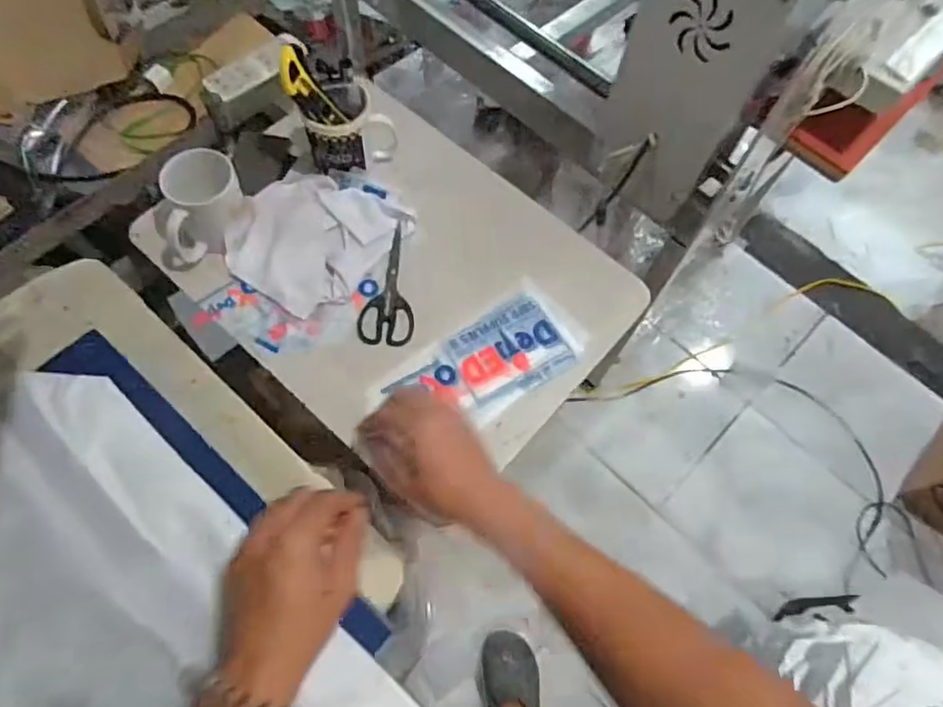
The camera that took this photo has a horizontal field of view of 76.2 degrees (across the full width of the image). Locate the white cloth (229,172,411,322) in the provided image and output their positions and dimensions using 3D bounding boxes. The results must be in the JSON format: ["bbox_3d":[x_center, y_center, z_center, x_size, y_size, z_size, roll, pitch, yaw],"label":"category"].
[{"bbox_3d":[-0.193,-0.143,0.733,0.168,0.028,0.183,29,67,10],"label":"white cloth"}]

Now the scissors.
[{"bbox_3d":[-0.101,-0.084,0.728,0.063,0.013,0.162,1,65,-3],"label":"scissors"}]

